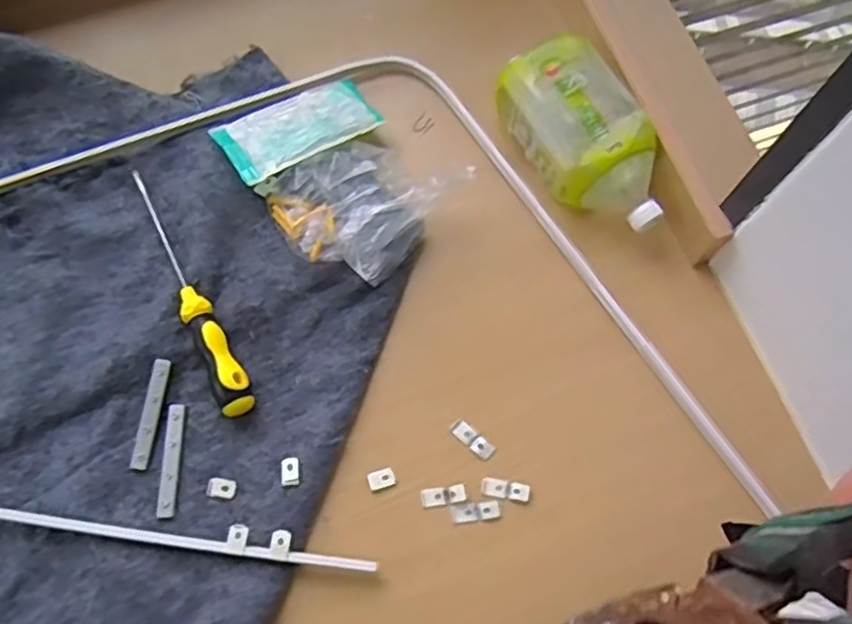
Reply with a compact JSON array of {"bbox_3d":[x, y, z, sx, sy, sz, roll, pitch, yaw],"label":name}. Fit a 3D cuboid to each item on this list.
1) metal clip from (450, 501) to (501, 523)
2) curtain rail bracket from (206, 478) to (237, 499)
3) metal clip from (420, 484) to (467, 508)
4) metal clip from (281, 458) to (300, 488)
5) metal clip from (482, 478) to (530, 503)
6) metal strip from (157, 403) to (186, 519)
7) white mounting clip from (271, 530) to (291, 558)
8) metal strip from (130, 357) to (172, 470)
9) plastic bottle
[{"bbox_3d":[0.043,0.169,0.590,0.041,0.004,0.015,-7,71,-3],"label":"metal clip"},{"bbox_3d":[-0.174,0.150,0.592,0.024,0.004,0.017,4,71,1],"label":"curtain rail bracket"},{"bbox_3d":[0.016,0.159,0.601,0.040,0.006,0.015,-13,70,16],"label":"metal clip"},{"bbox_3d":[-0.115,0.136,0.592,0.015,0.004,0.024,-6,71,-3],"label":"metal clip"},{"bbox_3d":[0.069,0.152,0.596,0.040,0.004,0.017,10,71,3],"label":"metal clip"},{"bbox_3d":[-0.218,0.127,0.597,0.016,0.006,0.094,-1,71,-1],"label":"metal strip"},{"bbox_3d":[-0.119,0.190,0.571,0.016,0.005,0.021,3,71,0],"label":"white mounting clip"},{"bbox_3d":[-0.239,0.088,0.606,0.016,0.004,0.096,13,77,-15],"label":"metal strip"},{"bbox_3d":[0.157,-0.164,0.667,0.101,0.079,0.190,-34,75,-12],"label":"plastic bottle"}]

